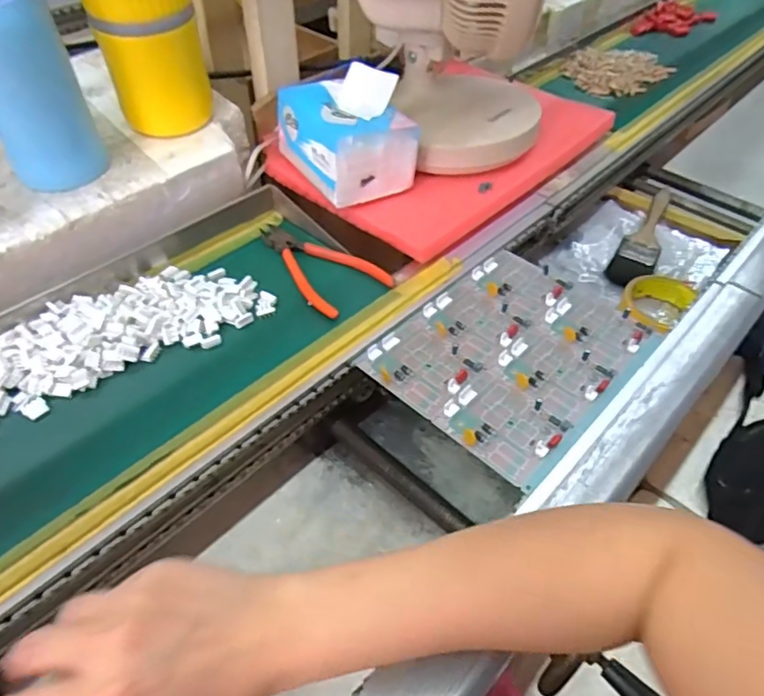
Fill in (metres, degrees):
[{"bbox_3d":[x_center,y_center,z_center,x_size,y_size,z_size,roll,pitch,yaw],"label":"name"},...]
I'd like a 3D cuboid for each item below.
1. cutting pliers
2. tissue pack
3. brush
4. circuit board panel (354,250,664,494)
[{"bbox_3d":[-0.070,-0.076,0.536,0.149,0.013,0.069,28,54,21],"label":"cutting pliers"},{"bbox_3d":[-0.036,-0.219,0.568,0.098,0.085,0.128,-24,54,-21],"label":"tissue pack"},{"bbox_3d":[0.333,-0.137,0.720,0.048,0.028,0.196,26,53,20],"label":"brush"},{"bbox_3d":[0.117,0.000,0.498,0.176,0.008,0.214,35,57,26],"label":"circuit board panel"}]

